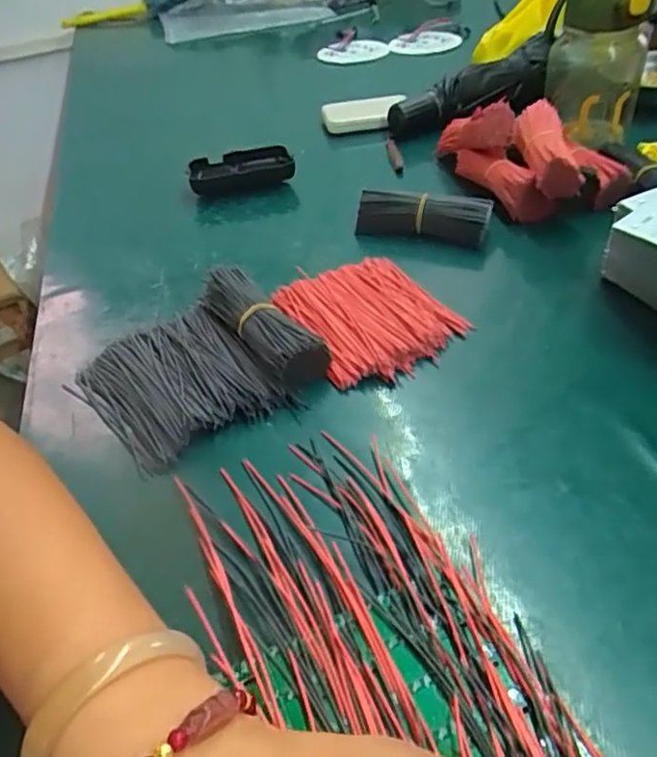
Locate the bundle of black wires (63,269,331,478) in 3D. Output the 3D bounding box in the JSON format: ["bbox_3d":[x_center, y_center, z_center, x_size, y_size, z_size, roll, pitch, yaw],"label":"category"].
[{"bbox_3d":[-0.087,-0.011,0.402,0.134,0.033,0.122,-33,49,-23],"label":"bundle of black wires"}]

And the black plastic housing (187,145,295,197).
[{"bbox_3d":[-0.093,-0.220,0.643,0.107,0.031,0.047,-13,44,-5],"label":"black plastic housing"}]

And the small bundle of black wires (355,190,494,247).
[{"bbox_3d":[0.081,-0.142,0.529,0.117,0.034,0.026,7,46,15],"label":"small bundle of black wires"}]

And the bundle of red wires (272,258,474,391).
[{"bbox_3d":[0.028,-0.048,0.443,0.108,0.013,0.122,-27,47,-18],"label":"bundle of red wires"}]

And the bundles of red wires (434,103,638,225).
[{"bbox_3d":[0.190,-0.217,0.572,0.108,0.072,0.179,-16,45,-7],"label":"bundles of red wires"}]

